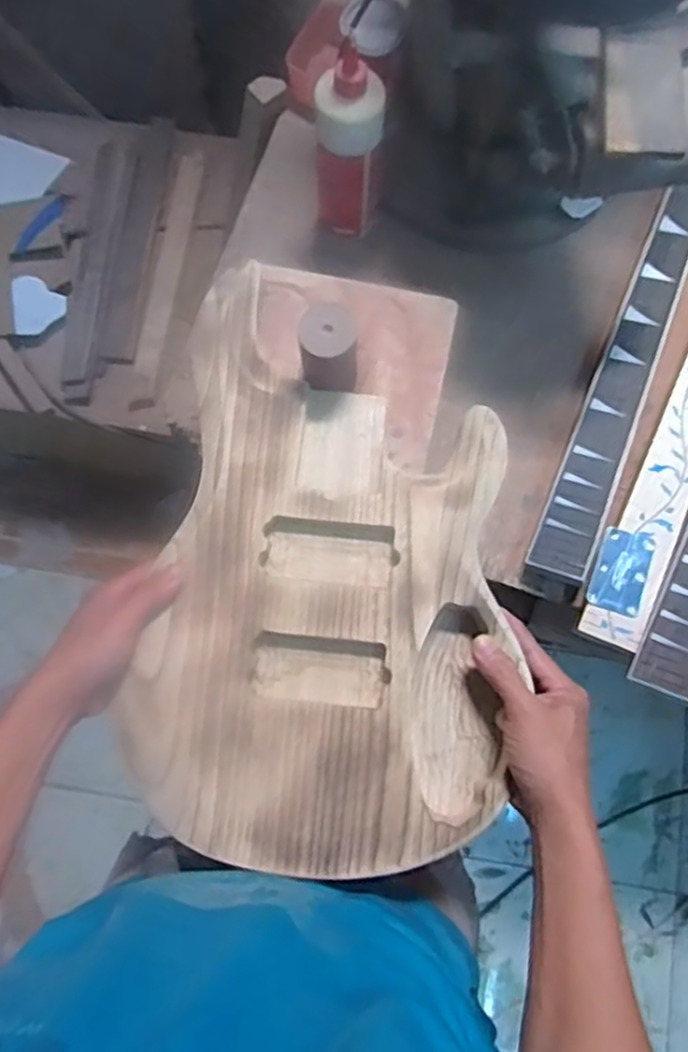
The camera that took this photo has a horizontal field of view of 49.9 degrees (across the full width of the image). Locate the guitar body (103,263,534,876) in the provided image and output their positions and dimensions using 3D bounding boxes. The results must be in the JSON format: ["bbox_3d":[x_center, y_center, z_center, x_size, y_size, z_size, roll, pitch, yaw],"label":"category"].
[{"bbox_3d":[-0.006,0.041,0.596,0.284,0.037,0.428,10,78,3],"label":"guitar body"}]

